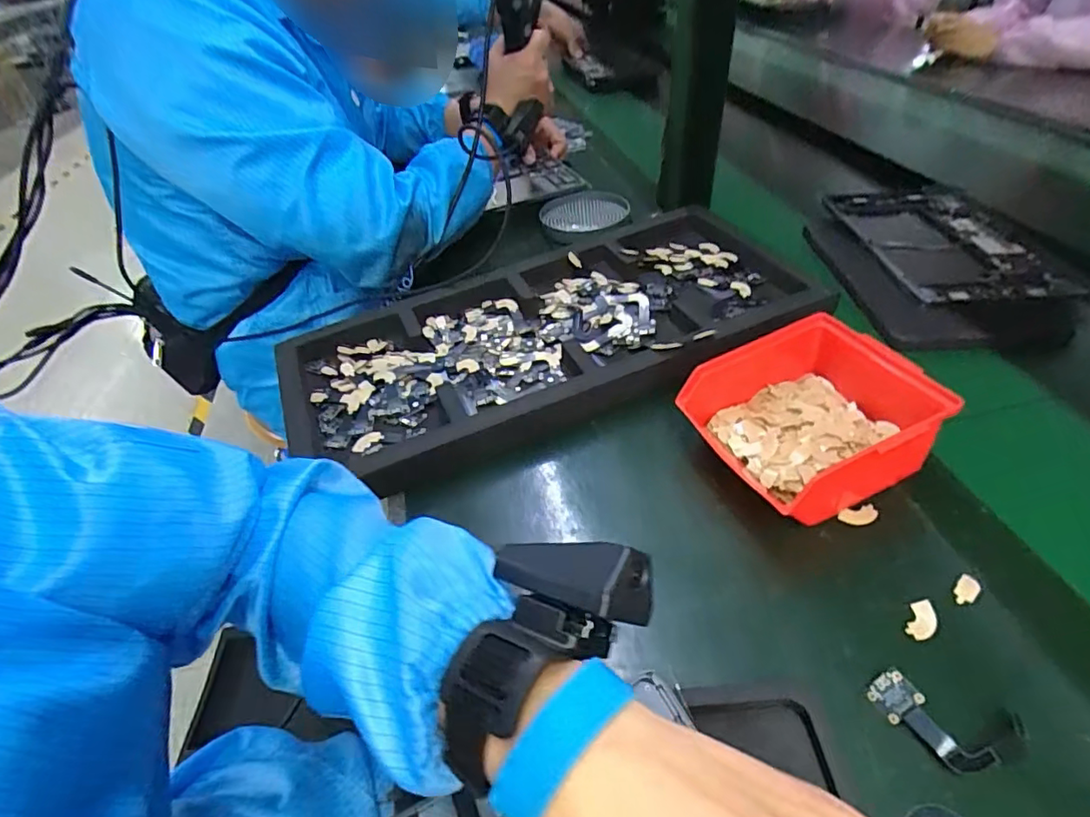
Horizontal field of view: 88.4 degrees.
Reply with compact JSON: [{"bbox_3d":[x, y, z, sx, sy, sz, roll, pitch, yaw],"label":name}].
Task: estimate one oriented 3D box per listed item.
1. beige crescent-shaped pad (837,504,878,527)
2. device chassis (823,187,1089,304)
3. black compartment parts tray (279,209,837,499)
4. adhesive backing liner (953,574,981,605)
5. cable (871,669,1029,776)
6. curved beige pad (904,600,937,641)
[{"bbox_3d":[0.207,0.072,0.370,0.024,0.007,0.011,-10,42,-5],"label":"beige crescent-shaped pad"},{"bbox_3d":[0.416,-0.177,0.587,0.149,0.017,0.235,-6,42,-1],"label":"device chassis"},{"bbox_3d":[0.004,-0.072,0.526,0.484,0.049,0.237,-19,43,-14],"label":"black compartment parts tray"},{"bbox_3d":[0.245,0.106,0.326,0.018,0.006,0.011,-35,50,-29],"label":"adhesive backing liner"},{"bbox_3d":[0.195,0.156,0.274,0.063,0.010,0.033,15,46,22],"label":"cable"},{"bbox_3d":[0.212,0.119,0.315,0.014,0.004,0.023,19,47,25],"label":"curved beige pad"}]

